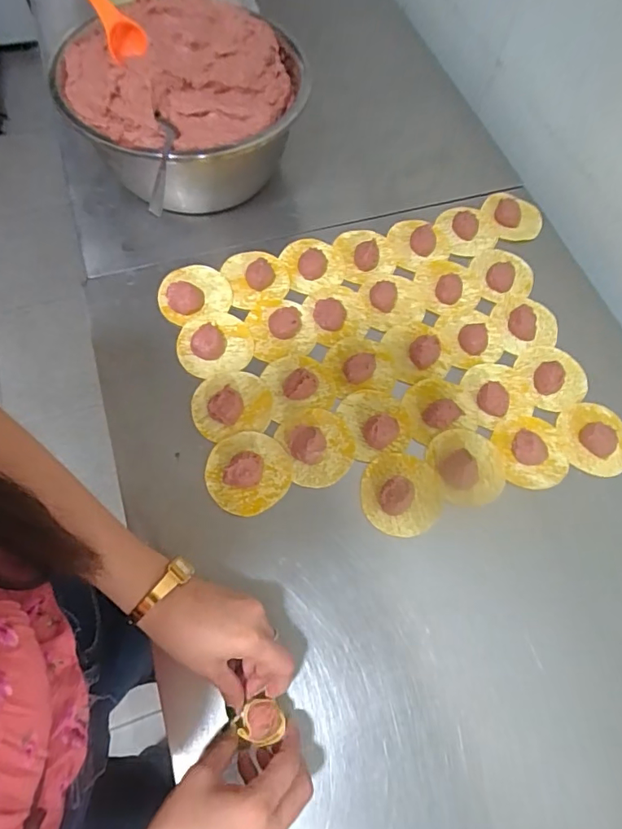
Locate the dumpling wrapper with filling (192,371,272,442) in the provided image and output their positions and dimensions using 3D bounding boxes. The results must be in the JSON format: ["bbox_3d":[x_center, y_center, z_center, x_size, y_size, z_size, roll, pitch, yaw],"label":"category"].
[{"bbox_3d":[-0.085,-0.014,0.511,0.084,0.021,0.073,-13,68,-8],"label":"dumpling wrapper with filling"}]

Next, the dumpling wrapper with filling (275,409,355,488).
[{"bbox_3d":[0.008,0.028,0.490,0.074,0.025,0.083,-20,69,-11],"label":"dumpling wrapper with filling"}]

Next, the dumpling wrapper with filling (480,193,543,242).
[{"bbox_3d":[0.266,-0.262,0.631,0.078,0.010,0.066,29,69,9],"label":"dumpling wrapper with filling"}]

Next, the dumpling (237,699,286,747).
[{"bbox_3d":[-0.038,0.242,0.376,0.034,0.019,0.027,-4,67,-4],"label":"dumpling"}]

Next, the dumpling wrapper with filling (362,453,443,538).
[{"bbox_3d":[0.093,0.077,0.477,0.081,0.022,0.082,1,67,-2],"label":"dumpling wrapper with filling"}]

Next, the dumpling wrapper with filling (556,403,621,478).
[{"bbox_3d":[0.309,0.024,0.511,0.077,0.021,0.080,1,67,-2],"label":"dumpling wrapper with filling"}]

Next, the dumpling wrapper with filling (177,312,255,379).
[{"bbox_3d":[-0.107,-0.083,0.529,0.082,0.027,0.076,1,67,-2],"label":"dumpling wrapper with filling"}]

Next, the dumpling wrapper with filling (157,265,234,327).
[{"bbox_3d":[-0.135,-0.142,0.554,0.084,0.018,0.067,-17,69,-10],"label":"dumpling wrapper with filling"}]

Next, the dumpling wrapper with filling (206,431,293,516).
[{"bbox_3d":[-0.064,0.055,0.479,0.085,0.025,0.084,1,67,-2],"label":"dumpling wrapper with filling"}]

